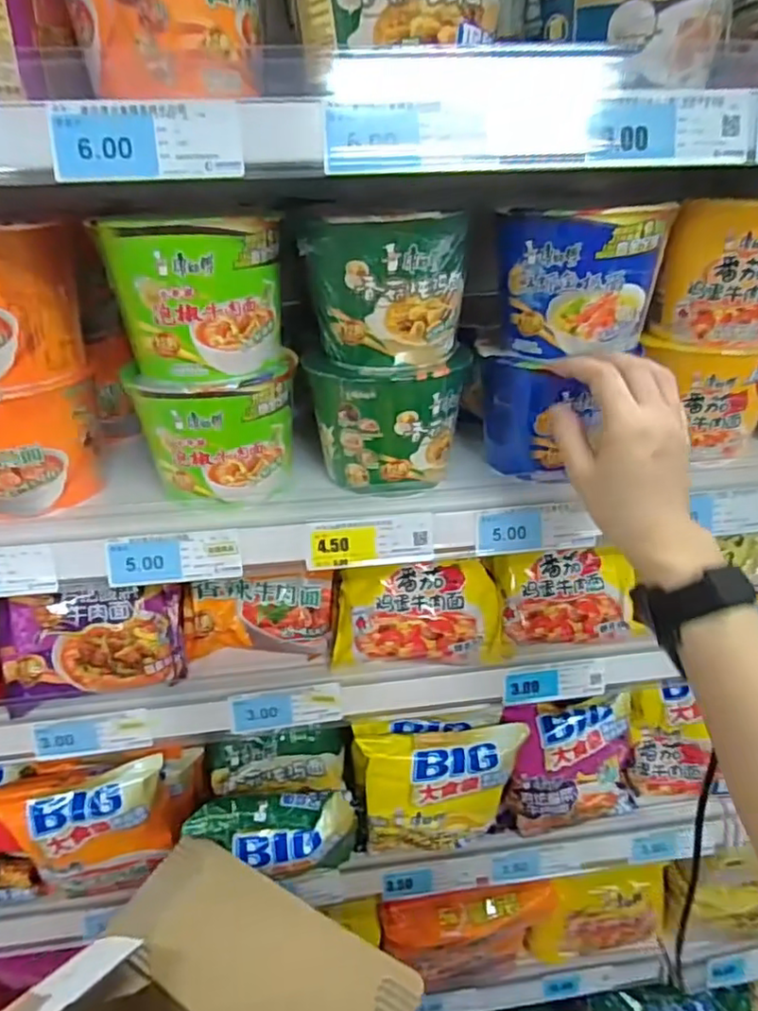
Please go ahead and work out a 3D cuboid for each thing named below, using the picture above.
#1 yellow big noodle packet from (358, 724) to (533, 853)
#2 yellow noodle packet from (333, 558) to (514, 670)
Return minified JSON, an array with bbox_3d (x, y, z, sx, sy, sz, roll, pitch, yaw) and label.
[{"bbox_3d":[0.064,0.285,0.619,0.154,0.142,0.052,-2,31,-1],"label":"yellow big noodle packet"},{"bbox_3d":[0.040,0.100,0.580,0.160,0.098,0.045,-1,3,-9],"label":"yellow noodle packet"}]

